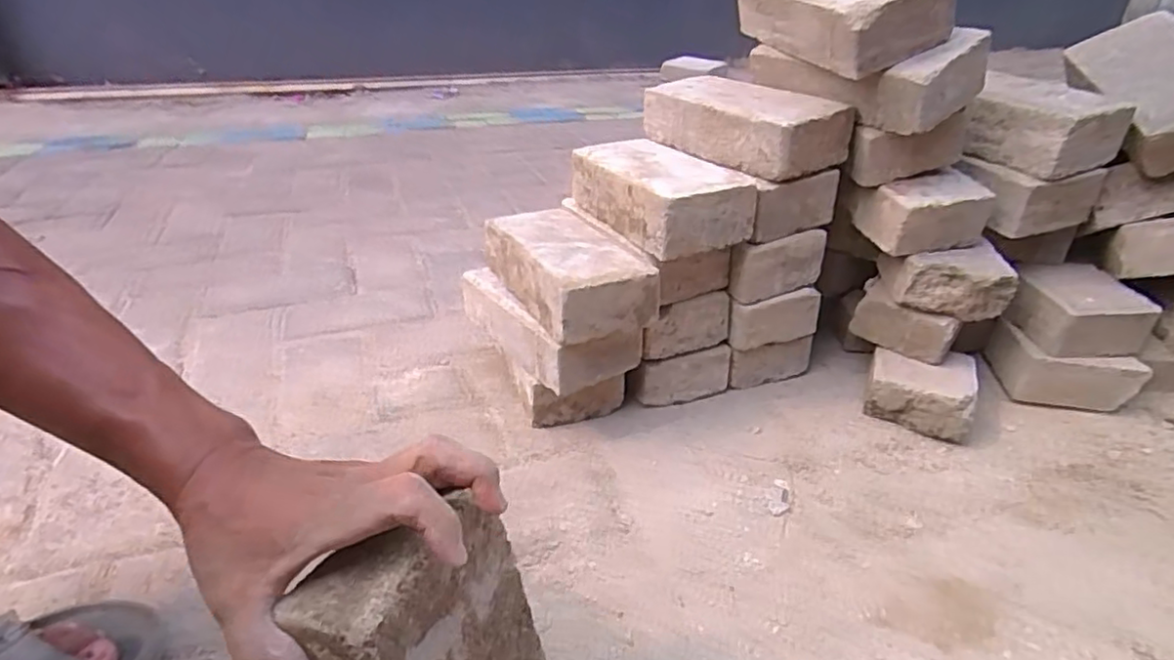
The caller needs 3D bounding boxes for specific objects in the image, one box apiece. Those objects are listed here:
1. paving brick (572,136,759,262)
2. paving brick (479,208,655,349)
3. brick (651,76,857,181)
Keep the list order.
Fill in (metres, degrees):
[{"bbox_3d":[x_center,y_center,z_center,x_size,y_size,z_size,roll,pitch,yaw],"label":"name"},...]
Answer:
[{"bbox_3d":[0.076,-0.146,0.683,0.110,0.068,0.202,-13,32,-24],"label":"paving brick"},{"bbox_3d":[-0.022,-0.065,0.663,0.109,0.059,0.205,-15,33,-27],"label":"paving brick"},{"bbox_3d":[0.170,-0.229,0.699,0.107,0.066,0.214,-16,33,-28],"label":"brick"}]

